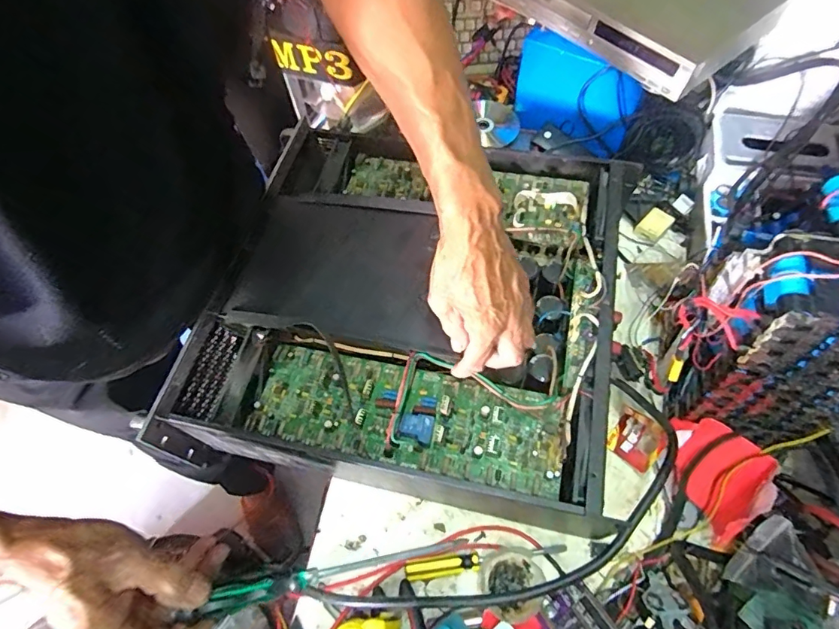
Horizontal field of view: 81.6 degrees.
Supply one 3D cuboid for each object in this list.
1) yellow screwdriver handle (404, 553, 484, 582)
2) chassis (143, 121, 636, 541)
[{"bbox_3d":[0.025,0.266,0.512,0.079,0.015,0.018,-8,60,-2],"label":"yellow screwdriver handle"},{"bbox_3d":[-0.008,-0.016,0.574,0.445,0.087,0.446,10,61,8],"label":"chassis"}]

